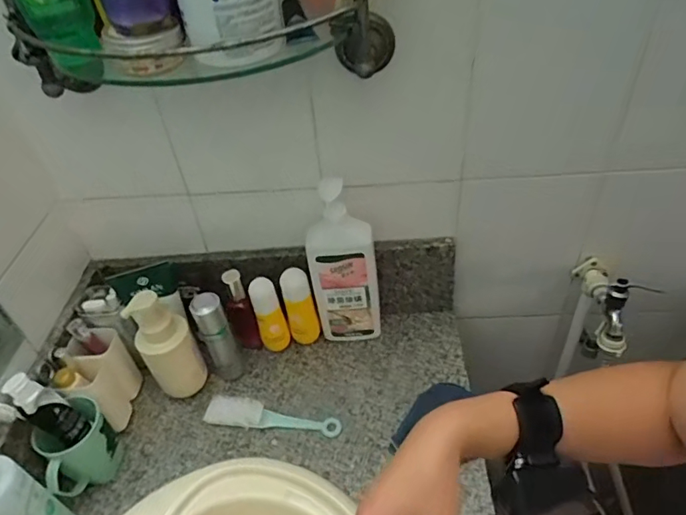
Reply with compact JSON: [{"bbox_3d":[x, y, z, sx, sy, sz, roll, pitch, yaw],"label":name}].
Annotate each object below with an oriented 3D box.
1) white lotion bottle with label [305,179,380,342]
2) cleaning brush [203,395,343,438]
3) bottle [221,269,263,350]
[{"bbox_3d":[0.000,0.019,0.757,0.100,0.298,0.047,-5,42,1],"label":"white lotion bottle with label"},{"bbox_3d":[-0.103,0.228,0.738,0.200,0.024,0.040,4,43,11],"label":"cleaning brush"},{"bbox_3d":[-0.157,0.082,0.802,0.046,0.149,0.034,1,43,9],"label":"bottle"}]

